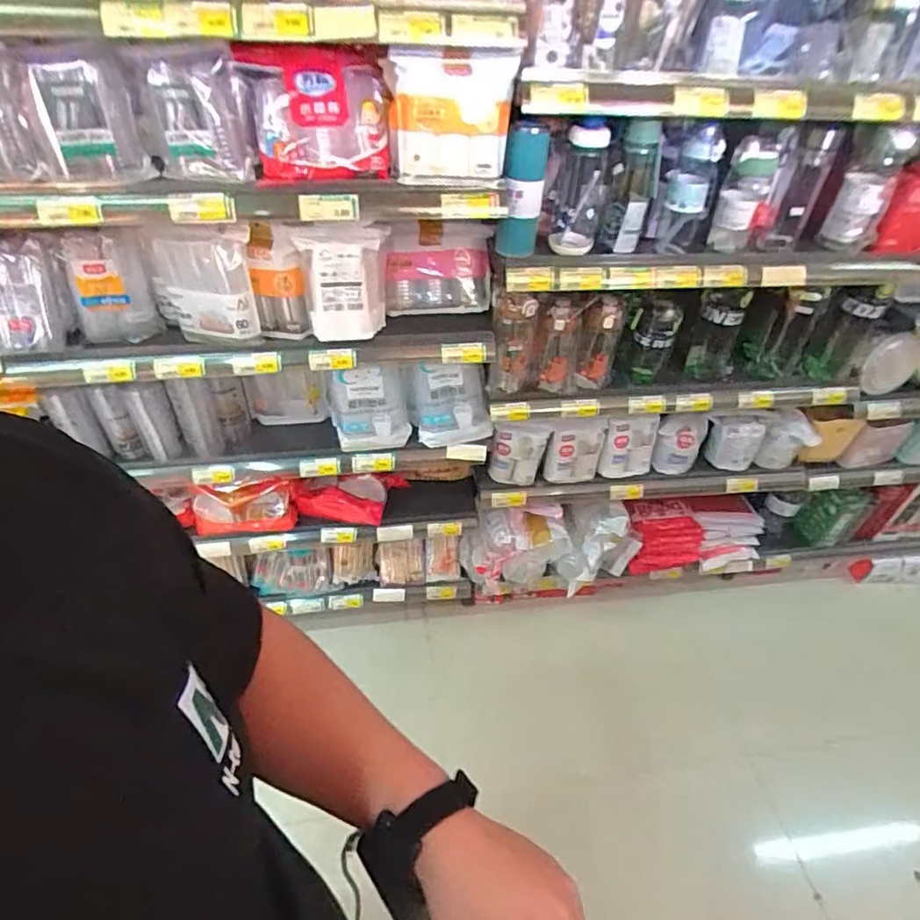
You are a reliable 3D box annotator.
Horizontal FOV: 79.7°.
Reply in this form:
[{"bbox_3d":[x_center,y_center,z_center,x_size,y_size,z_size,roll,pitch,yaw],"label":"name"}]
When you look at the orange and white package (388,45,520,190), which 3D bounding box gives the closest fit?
[{"bbox_3d":[-0.010,-0.490,0.797,0.172,0.173,0.065,-3,42,-5],"label":"orange and white package"}]

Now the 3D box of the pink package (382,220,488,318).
[{"bbox_3d":[-0.044,-0.363,1.048,0.195,0.153,0.082,2,42,-1],"label":"pink package"}]

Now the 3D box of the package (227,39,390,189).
[{"bbox_3d":[-0.209,-0.508,0.812,0.199,0.159,0.095,-6,43,-9],"label":"package"}]

